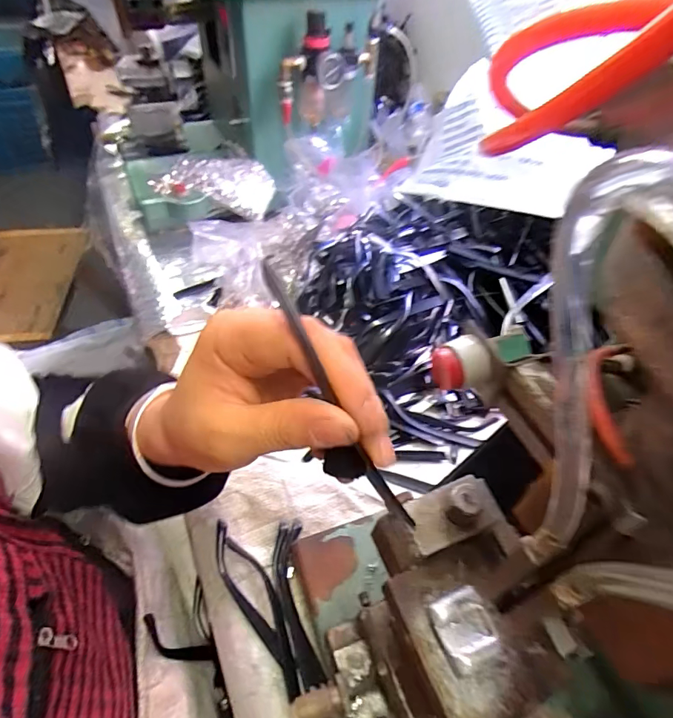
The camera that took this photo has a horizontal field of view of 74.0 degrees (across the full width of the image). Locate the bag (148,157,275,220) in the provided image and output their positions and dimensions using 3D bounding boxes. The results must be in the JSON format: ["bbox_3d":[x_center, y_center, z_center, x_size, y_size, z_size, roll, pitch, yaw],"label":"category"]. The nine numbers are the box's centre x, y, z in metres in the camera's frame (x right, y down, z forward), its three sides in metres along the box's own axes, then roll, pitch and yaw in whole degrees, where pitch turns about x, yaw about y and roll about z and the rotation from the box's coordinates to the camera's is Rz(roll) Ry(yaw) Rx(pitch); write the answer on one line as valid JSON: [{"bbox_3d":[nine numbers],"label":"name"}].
[{"bbox_3d":[-0.211,-0.299,0.771,0.196,0.055,0.111,8,49,4],"label":"bag"}]

